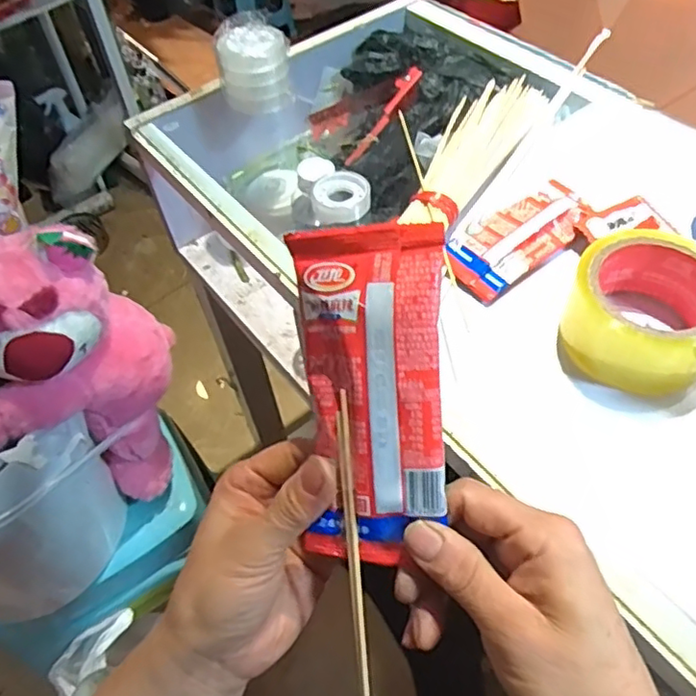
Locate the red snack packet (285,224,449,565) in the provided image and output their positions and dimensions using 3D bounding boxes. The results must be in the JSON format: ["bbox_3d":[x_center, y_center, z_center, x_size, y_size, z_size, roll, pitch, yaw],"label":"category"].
[{"bbox_3d":[0.010,0.021,0.247,0.056,0.020,0.134,-3,98,2],"label":"red snack packet"}]

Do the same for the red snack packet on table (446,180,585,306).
[{"bbox_3d":[0.135,-0.090,0.489,0.134,0.021,0.060,-34,58,-19],"label":"red snack packet on table"}]

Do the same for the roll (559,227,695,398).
[{"bbox_3d":[0.199,-0.023,0.413,0.096,0.061,0.091,-2,54,3],"label":"roll"}]

